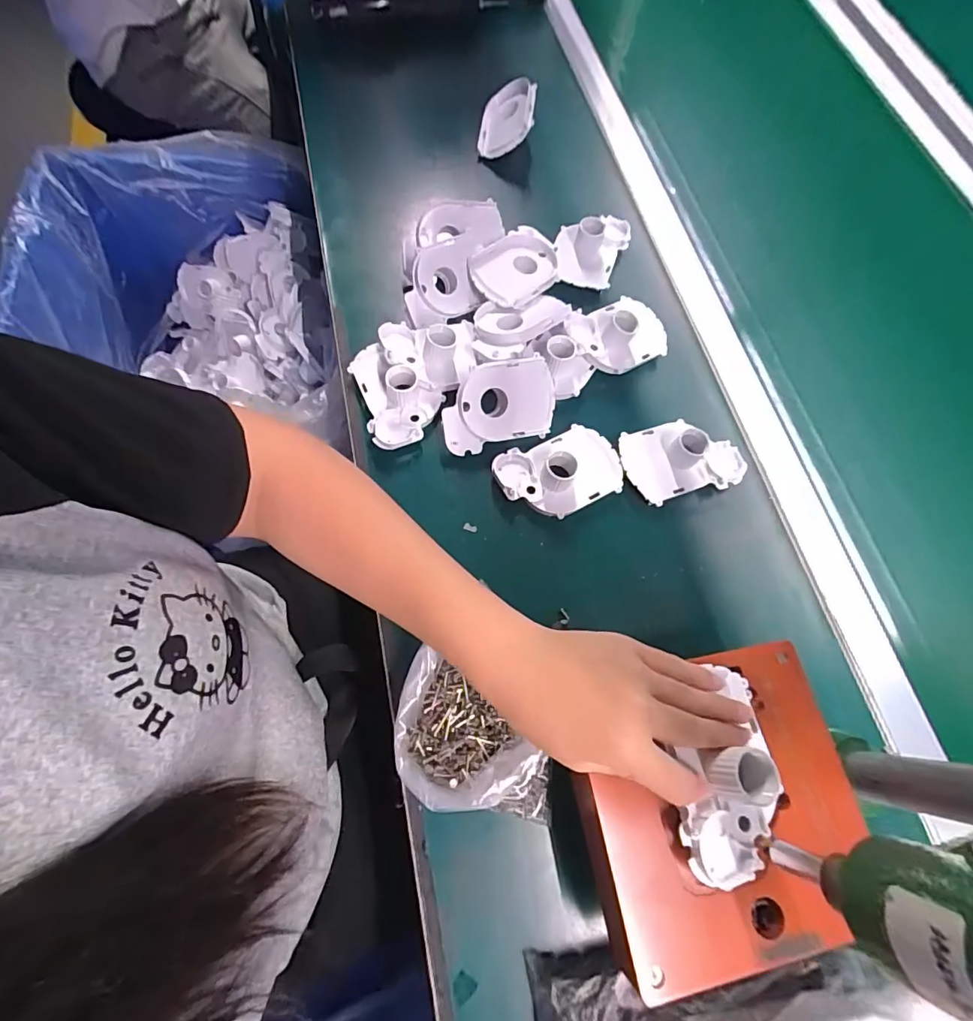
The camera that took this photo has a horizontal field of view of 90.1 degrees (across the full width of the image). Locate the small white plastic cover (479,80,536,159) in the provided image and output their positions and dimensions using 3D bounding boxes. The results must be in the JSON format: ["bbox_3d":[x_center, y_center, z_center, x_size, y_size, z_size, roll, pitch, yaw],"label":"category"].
[{"bbox_3d":[0.023,-0.434,0.540,0.067,0.015,0.079,12,88,35],"label":"small white plastic cover"}]

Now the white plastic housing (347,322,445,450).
[{"bbox_3d":[-0.079,-0.106,0.419,0.067,0.032,0.101,-23,73,-14],"label":"white plastic housing"}]

